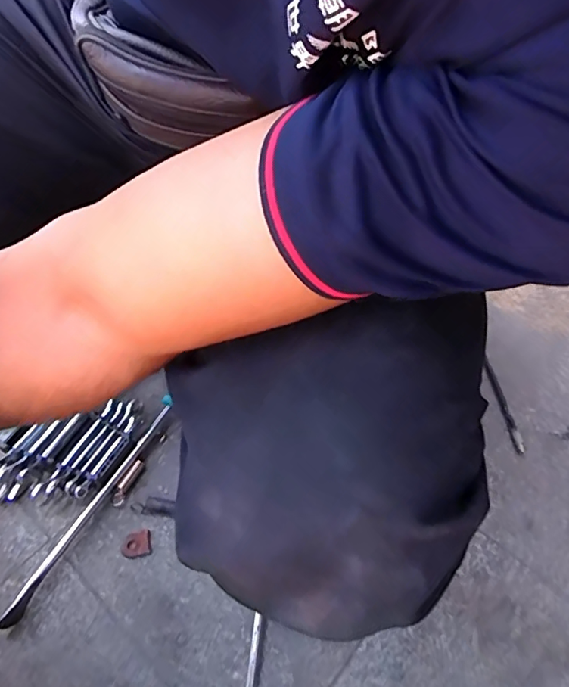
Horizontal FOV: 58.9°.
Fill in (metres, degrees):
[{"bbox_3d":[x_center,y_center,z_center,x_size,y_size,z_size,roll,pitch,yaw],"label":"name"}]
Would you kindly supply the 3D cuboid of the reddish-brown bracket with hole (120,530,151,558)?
[{"bbox_3d":[-0.156,0.210,0.526,0.029,0.004,0.025,-12,51,-9],"label":"reddish-brown bracket with hole"}]

